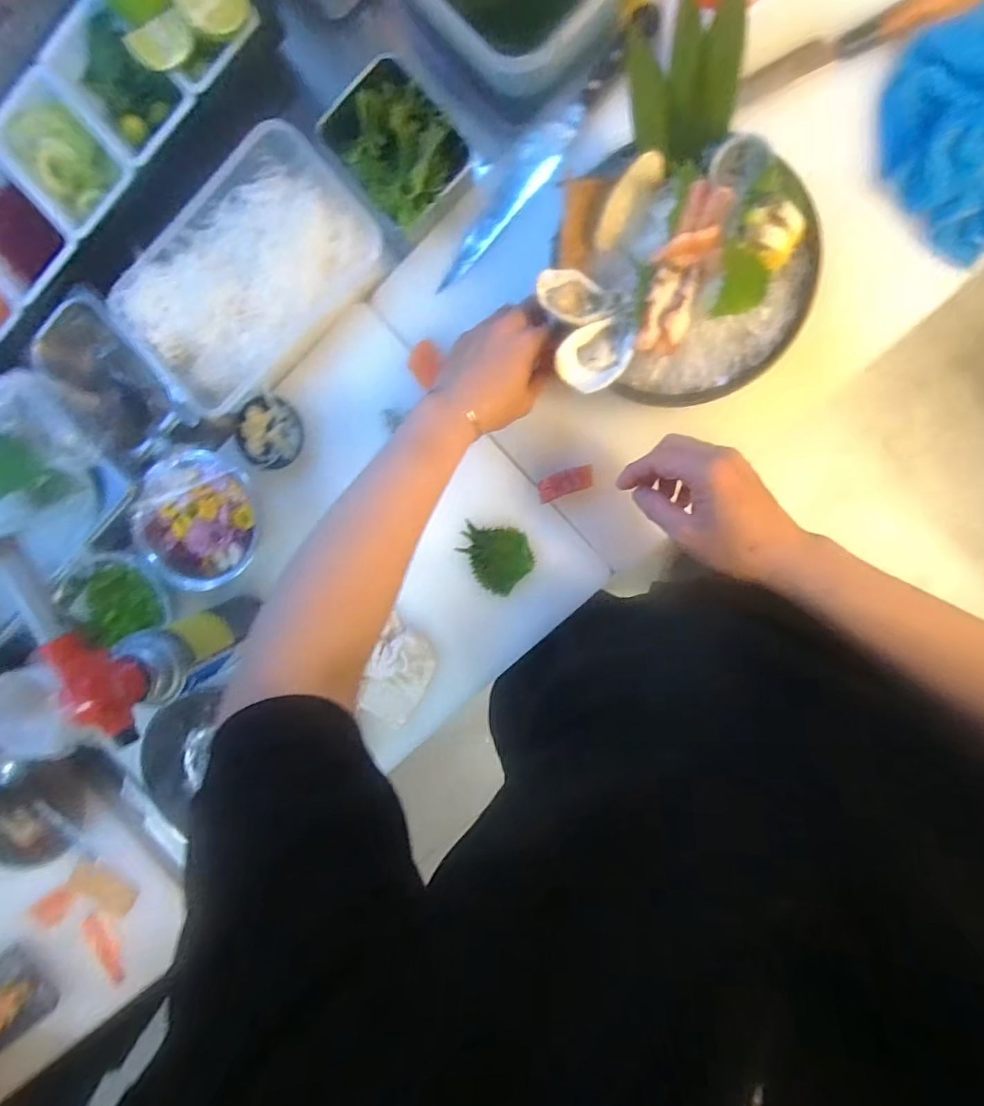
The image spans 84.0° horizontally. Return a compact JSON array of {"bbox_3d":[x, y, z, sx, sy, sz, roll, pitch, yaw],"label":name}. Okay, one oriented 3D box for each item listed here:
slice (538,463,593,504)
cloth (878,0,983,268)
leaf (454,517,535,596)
[{"bbox_3d":[0.076,-0.072,0.557,0.058,0.006,0.025,-20,106,7],"label":"slice"},{"bbox_3d":[0.451,-0.370,0.485,0.169,0.041,0.223,-36,92,8],"label":"cloth"},{"bbox_3d":[0.004,0.000,0.580,0.079,0.017,0.066,44,99,-1],"label":"leaf"}]

